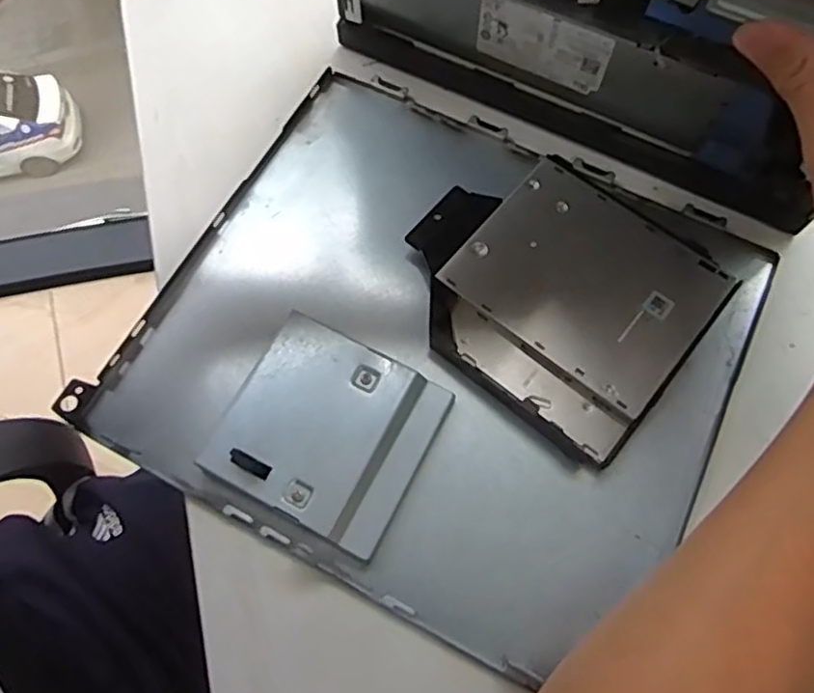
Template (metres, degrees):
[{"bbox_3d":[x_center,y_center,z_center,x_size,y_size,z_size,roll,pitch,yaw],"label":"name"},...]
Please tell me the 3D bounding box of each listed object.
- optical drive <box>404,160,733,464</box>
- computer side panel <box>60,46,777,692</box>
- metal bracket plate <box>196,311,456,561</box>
[{"bbox_3d":[0.080,-0.033,0.353,0.154,0.017,0.135,38,74,14],"label":"optical drive"},{"bbox_3d":[0.021,-0.010,0.347,0.298,0.025,0.276,27,71,11],"label":"computer side panel"},{"bbox_3d":[-0.038,0.043,0.323,0.094,0.019,0.090,27,71,11],"label":"metal bracket plate"}]

